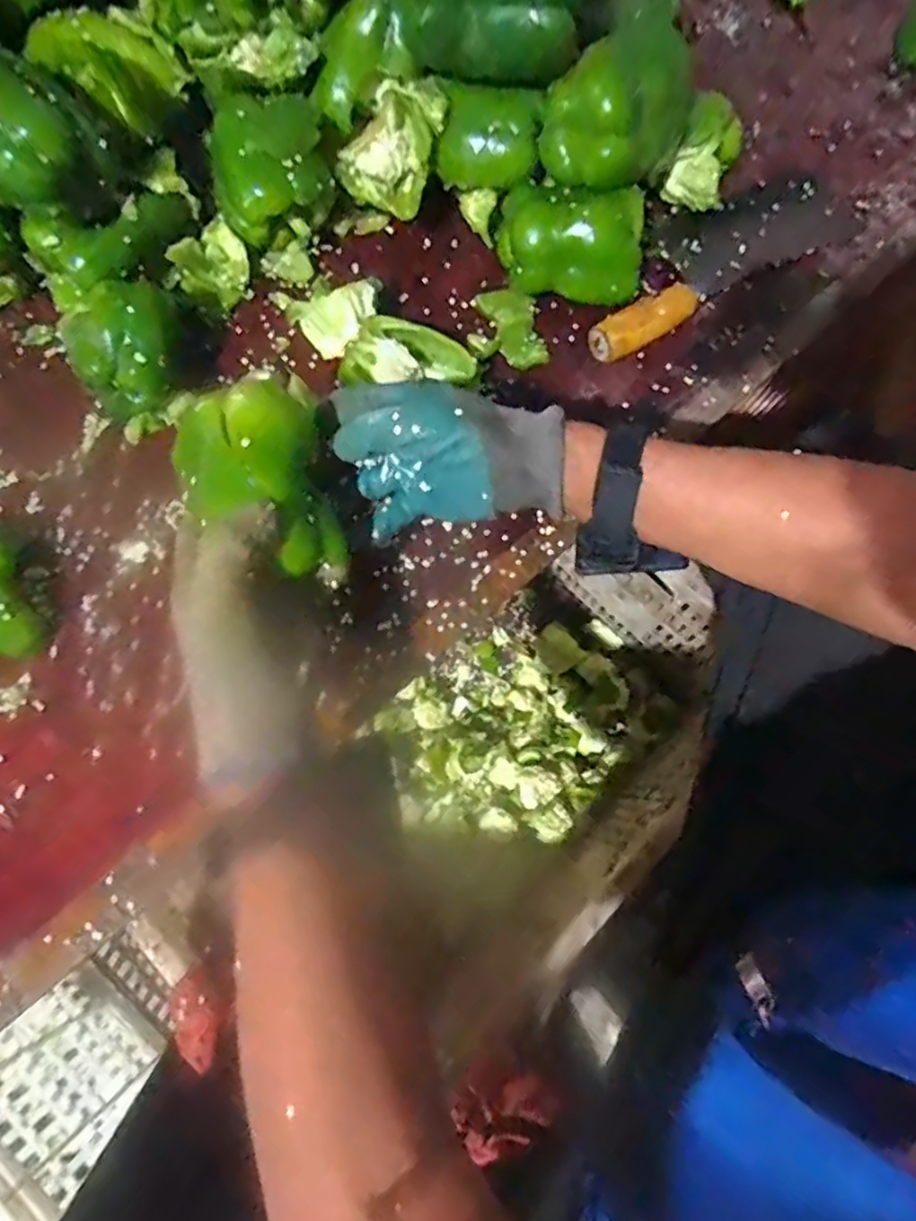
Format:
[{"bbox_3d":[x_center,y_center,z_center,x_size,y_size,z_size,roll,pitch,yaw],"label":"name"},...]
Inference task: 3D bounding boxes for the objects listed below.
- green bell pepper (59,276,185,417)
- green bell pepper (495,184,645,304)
[{"bbox_3d":[-0.240,-0.191,0.479,0.076,0.072,0.089,-14,76,-3],"label":"green bell pepper"},{"bbox_3d":[0.084,-0.274,0.496,0.107,0.076,0.063,4,76,1],"label":"green bell pepper"}]

